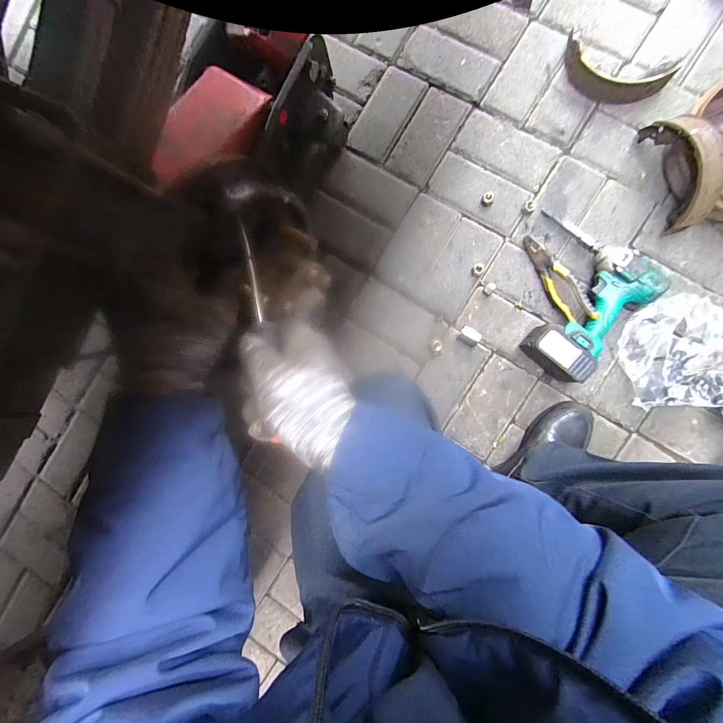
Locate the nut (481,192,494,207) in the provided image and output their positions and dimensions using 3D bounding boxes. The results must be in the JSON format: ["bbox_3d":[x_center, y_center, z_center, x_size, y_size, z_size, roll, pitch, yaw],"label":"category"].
[{"bbox_3d":[0.249,-0.318,0.652,0.022,0.019,0.025,26,92,6],"label":"nut"}]

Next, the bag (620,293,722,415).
[{"bbox_3d":[0.638,0.006,0.581,0.321,0.078,0.221,33,92,6],"label":"bag"}]

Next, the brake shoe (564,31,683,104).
[{"bbox_3d":[0.459,-0.539,0.611,0.192,0.047,0.074,37,93,6],"label":"brake shoe"}]

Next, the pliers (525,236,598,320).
[{"bbox_3d":[0.362,-0.163,0.624,0.021,0.056,0.175,-21,76,-33],"label":"pliers"}]

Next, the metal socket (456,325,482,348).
[{"bbox_3d":[0.212,-0.049,0.652,0.041,0.025,0.031,33,93,6],"label":"metal socket"}]

